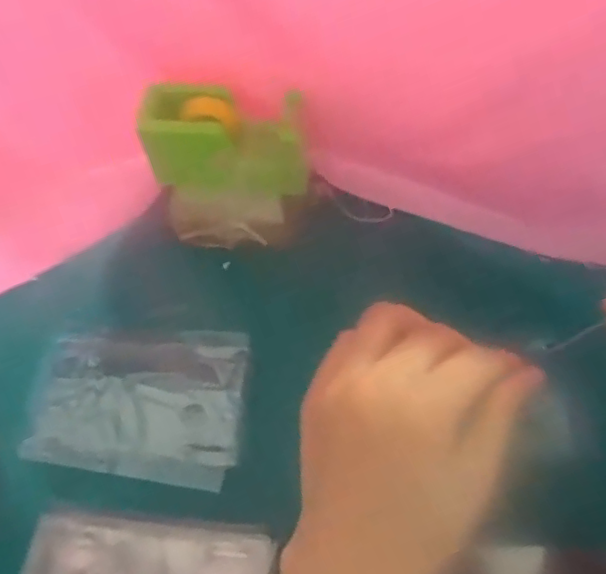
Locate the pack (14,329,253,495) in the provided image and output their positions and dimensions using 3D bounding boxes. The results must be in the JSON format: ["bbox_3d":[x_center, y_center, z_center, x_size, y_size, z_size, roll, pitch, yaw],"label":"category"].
[{"bbox_3d":[-0.130,0.091,0.492,0.161,0.012,0.125,4,64,5],"label":"pack"}]

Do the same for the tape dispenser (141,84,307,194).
[{"bbox_3d":[-0.058,-0.114,0.481,0.127,0.073,0.060,-3,64,1],"label":"tape dispenser"}]

